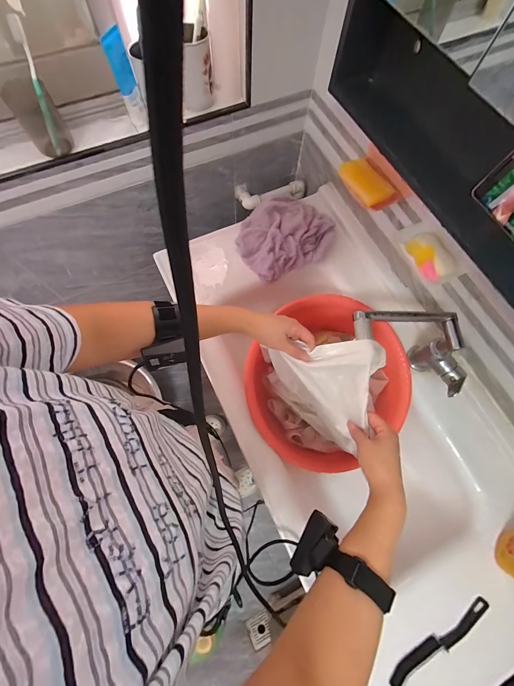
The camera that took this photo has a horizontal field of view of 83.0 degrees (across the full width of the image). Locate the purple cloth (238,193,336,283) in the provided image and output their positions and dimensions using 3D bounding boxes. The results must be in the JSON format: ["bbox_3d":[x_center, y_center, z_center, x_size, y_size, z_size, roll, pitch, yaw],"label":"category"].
[{"bbox_3d":[0.070,-0.275,0.736,0.242,0.053,0.197,-30,75,-11],"label":"purple cloth"}]

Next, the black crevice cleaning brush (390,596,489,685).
[{"bbox_3d":[0.305,0.493,0.479,0.206,0.011,0.023,-27,74,-10],"label":"black crevice cleaning brush"}]

